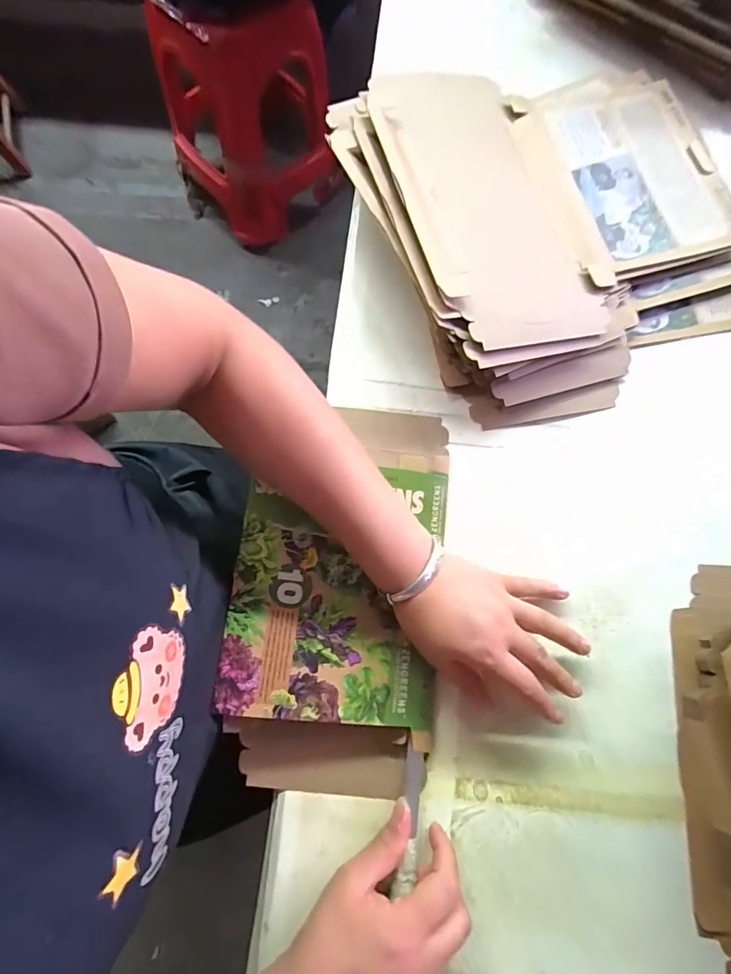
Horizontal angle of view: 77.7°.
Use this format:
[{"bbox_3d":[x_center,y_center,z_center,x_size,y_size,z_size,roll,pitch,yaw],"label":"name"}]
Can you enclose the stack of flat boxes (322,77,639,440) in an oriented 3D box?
[{"bbox_3d":[0.124,-0.240,0.440,0.211,0.065,0.369,-24,79,-7],"label":"stack of flat boxes"}]

